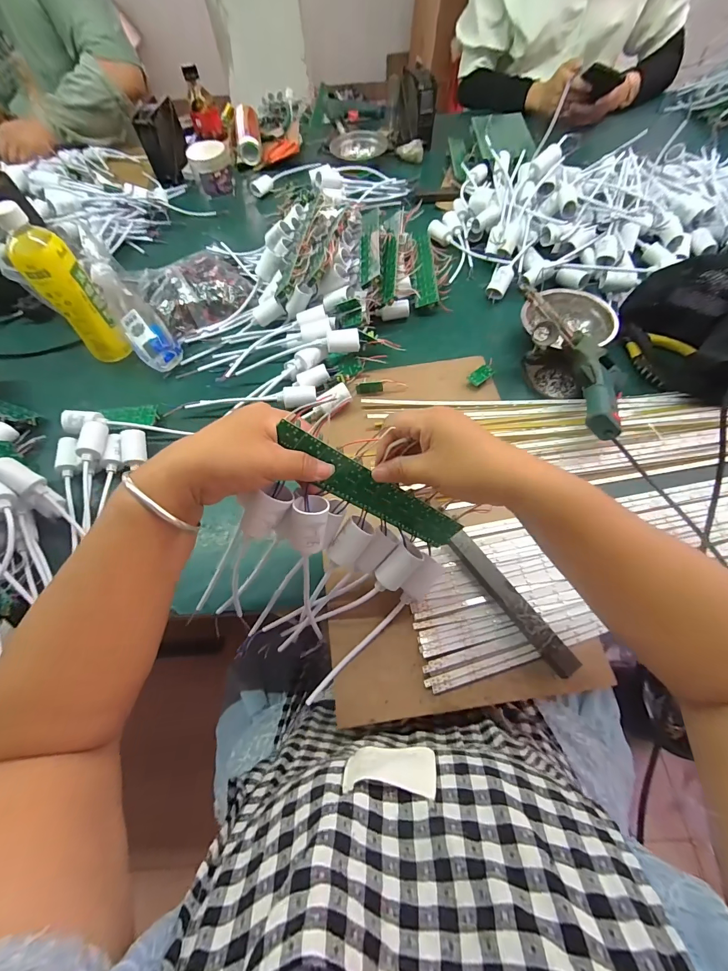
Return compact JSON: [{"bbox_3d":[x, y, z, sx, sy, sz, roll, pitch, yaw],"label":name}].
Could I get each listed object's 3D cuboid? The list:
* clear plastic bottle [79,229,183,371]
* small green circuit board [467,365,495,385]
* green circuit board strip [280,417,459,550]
[{"bbox_3d":[-0.357,-0.264,0.570,0.058,0.058,0.190,-37,84,-13],"label":"clear plastic bottle"},{"bbox_3d":[0.166,-0.157,0.523,0.035,0.004,0.021,-37,70,-1],"label":"small green circuit board"},{"bbox_3d":[0.010,0.008,0.325,0.035,0.197,0.004,-47,31,25],"label":"green circuit board strip"}]

